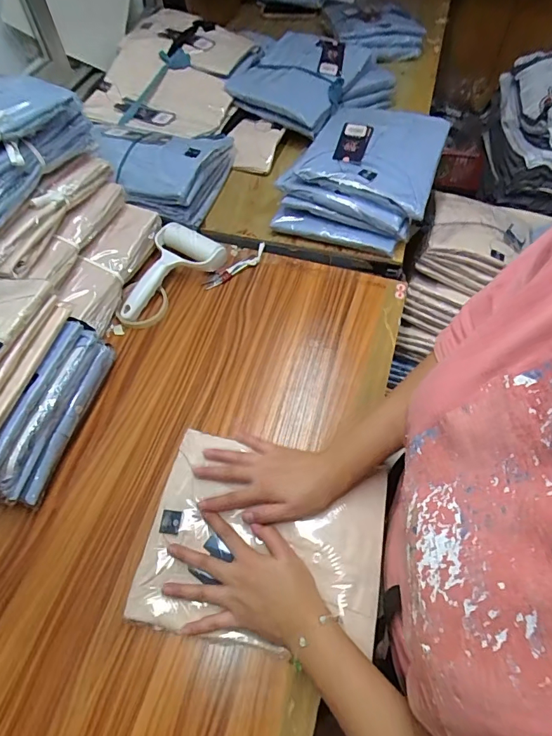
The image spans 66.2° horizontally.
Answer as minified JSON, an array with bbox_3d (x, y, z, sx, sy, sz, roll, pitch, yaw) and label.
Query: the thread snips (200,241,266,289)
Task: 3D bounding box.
[{"bbox_3d":[-0.063,-0.167,0.702,0.127,0.009,0.028,-37,65,-20],"label":"thread snips"}]

